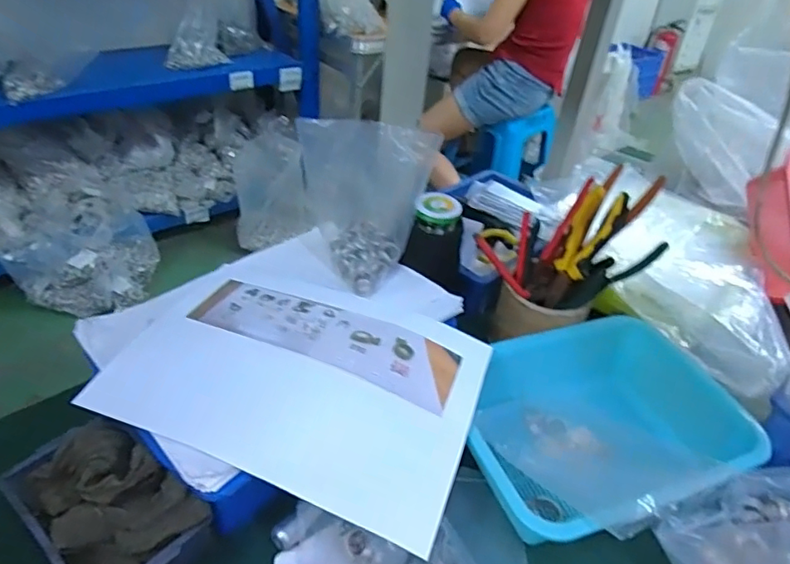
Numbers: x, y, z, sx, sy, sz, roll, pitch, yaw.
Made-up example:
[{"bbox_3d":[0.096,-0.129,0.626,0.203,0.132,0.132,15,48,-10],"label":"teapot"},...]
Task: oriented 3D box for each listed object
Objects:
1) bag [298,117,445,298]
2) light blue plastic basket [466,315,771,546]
[{"bbox_3d":[-0.032,-0.081,0.542,0.132,0.156,0.096,6,40,-7],"label":"bag"},{"bbox_3d":[0.188,0.141,0.526,0.269,0.075,0.200,-13,41,-24],"label":"light blue plastic basket"}]

